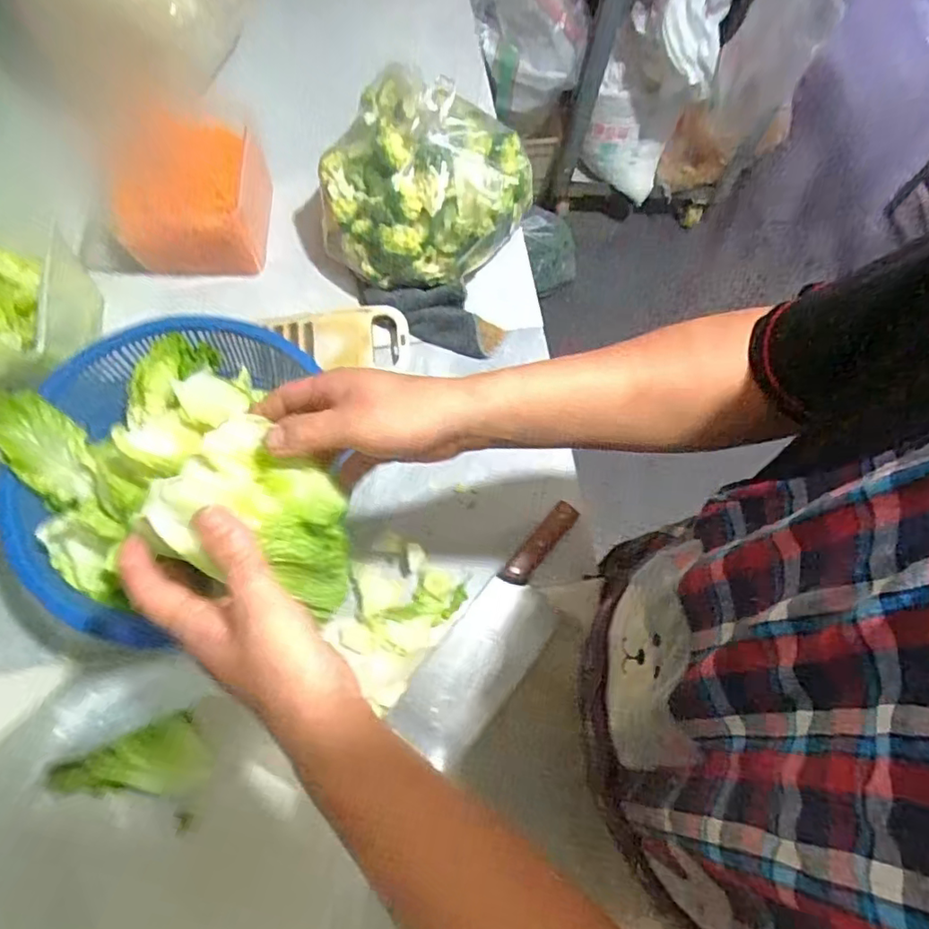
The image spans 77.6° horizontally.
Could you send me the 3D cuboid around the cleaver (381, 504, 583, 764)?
[{"bbox_3d":[0.048,0.177,0.642,0.092,0.018,0.300,38,73,12],"label":"cleaver"}]

